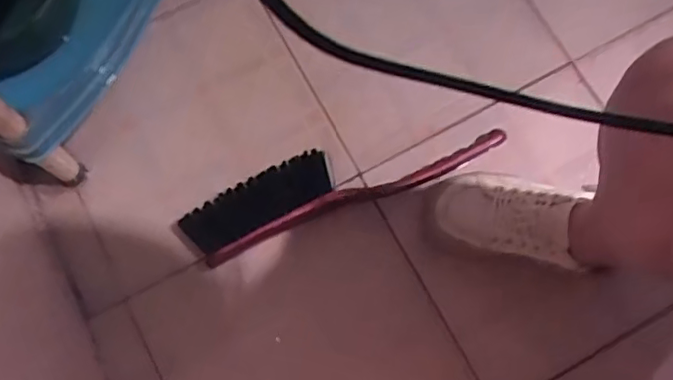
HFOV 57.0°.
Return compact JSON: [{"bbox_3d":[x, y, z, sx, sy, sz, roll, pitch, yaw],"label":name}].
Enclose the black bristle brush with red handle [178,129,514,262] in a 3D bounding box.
[{"bbox_3d":[0.009,-0.015,0.704,0.368,0.035,0.079,-20,76,-7],"label":"black bristle brush with red handle"}]

